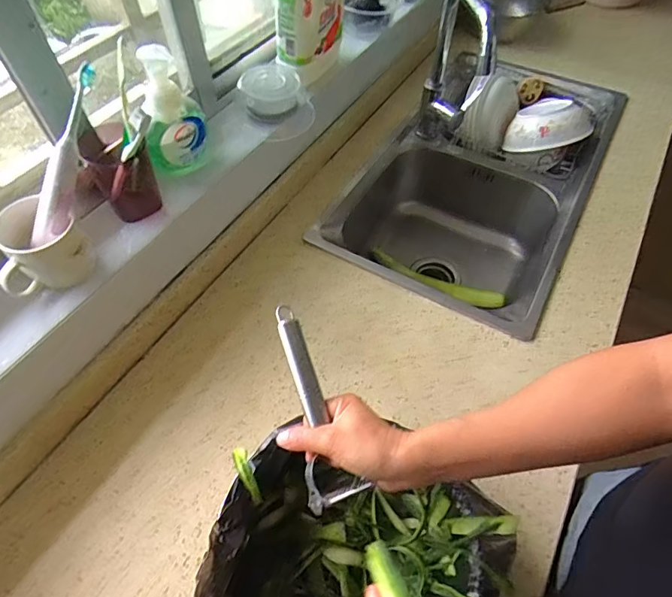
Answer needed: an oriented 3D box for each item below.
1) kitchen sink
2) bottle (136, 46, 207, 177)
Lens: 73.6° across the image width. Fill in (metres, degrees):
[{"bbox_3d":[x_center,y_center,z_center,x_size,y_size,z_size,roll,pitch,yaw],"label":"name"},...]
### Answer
[{"bbox_3d":[0.271,-0.199,0.969,0.418,0.277,0.703,26,59,17],"label":"kitchen sink"},{"bbox_3d":[-0.221,-0.247,0.594,0.086,0.160,0.063,-16,56,-11],"label":"bottle"}]

